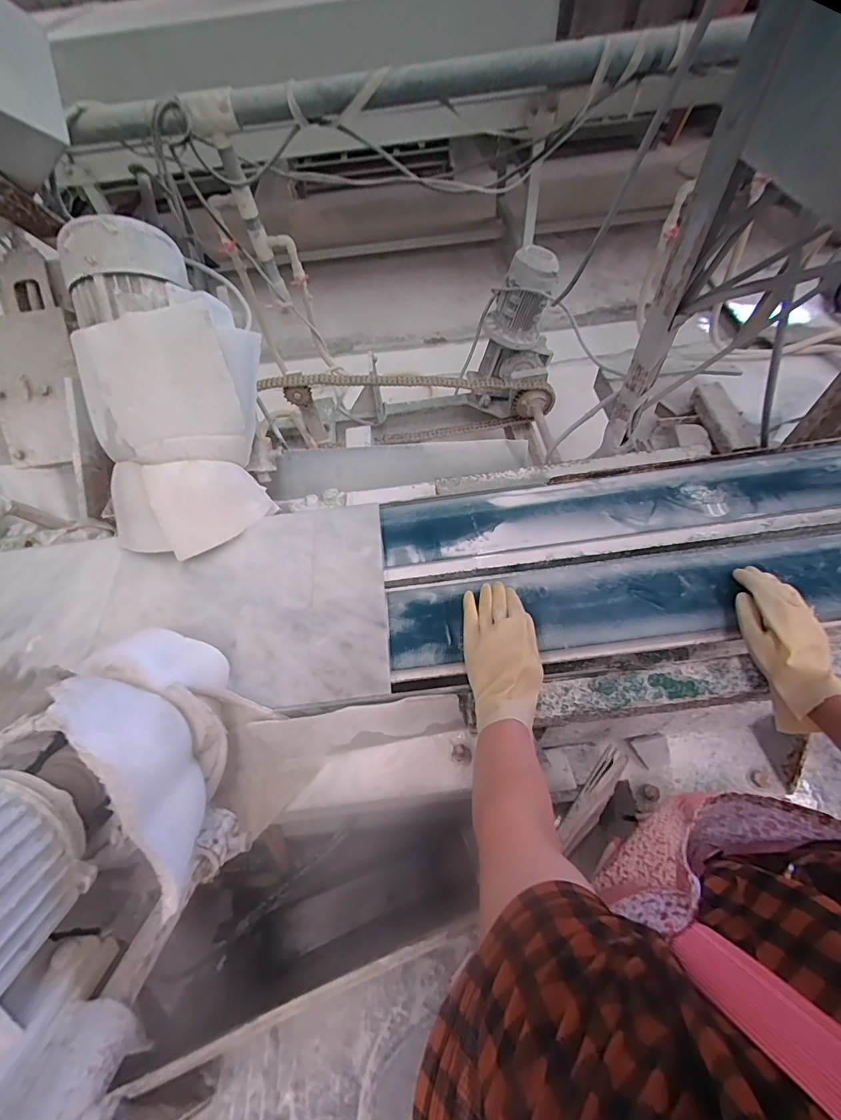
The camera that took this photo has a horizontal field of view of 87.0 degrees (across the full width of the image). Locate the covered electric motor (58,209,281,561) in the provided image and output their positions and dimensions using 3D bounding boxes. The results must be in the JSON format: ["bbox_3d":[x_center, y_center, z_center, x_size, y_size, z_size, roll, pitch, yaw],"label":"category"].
[{"bbox_3d":[-0.361,-0.233,0.650,0.222,0.220,0.435,-6,99,0],"label":"covered electric motor"}]

